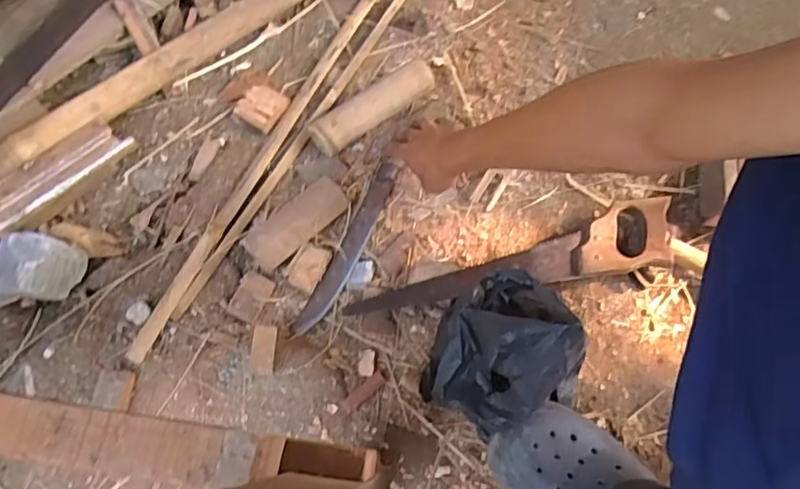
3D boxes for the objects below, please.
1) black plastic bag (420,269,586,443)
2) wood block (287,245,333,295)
[{"bbox_3d":[0.112,0.117,0.603,0.144,0.147,0.163,20,68,8],"label":"black plastic bag"},{"bbox_3d":[-0.115,0.030,0.710,0.037,0.020,0.060,32,97,10],"label":"wood block"}]

